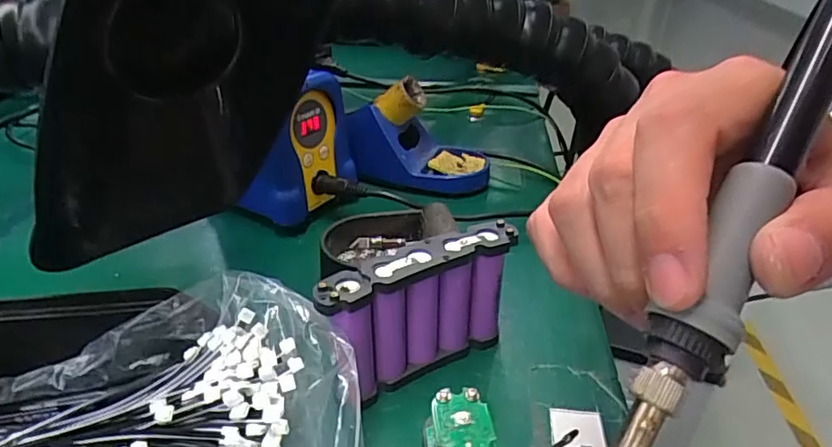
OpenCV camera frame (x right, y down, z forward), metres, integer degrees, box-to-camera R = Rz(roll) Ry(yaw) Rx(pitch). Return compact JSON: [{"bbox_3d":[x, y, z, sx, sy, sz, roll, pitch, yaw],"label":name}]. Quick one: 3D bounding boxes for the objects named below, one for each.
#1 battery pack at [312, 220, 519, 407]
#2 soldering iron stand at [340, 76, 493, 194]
[{"bbox_3d":[0.002,0.051,0.309,0.112,0.080,0.022,-18,34,-28],"label":"battery pack"},{"bbox_3d":[0.001,-0.079,0.524,0.130,0.088,0.084,-5,30,-8],"label":"soldering iron stand"}]

